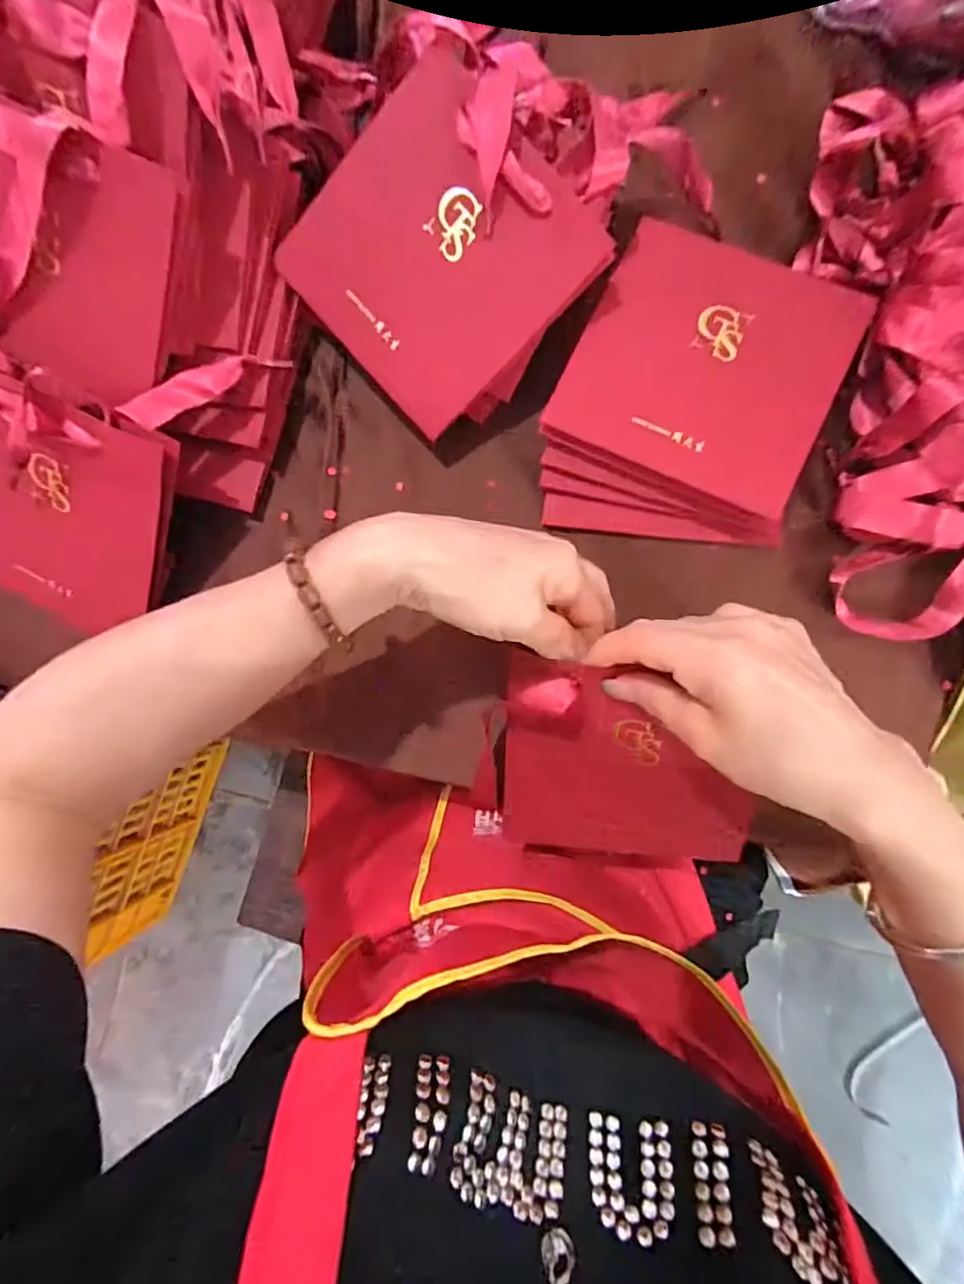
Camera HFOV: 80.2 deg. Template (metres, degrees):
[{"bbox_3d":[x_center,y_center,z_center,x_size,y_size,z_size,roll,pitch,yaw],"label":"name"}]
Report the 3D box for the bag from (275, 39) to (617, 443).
[{"bbox_3d":[-0.024,-0.211,0.314,0.139,0.012,0.136,-42,96,19],"label":"bag"}]

